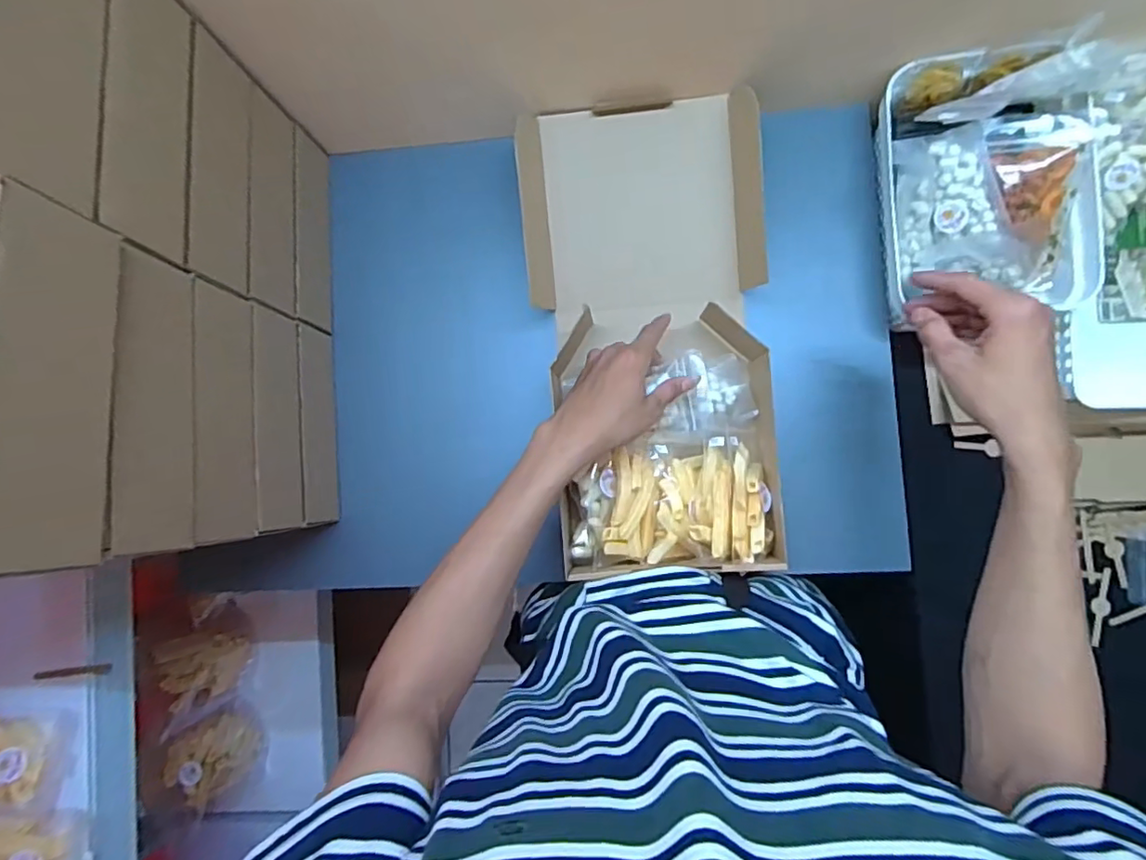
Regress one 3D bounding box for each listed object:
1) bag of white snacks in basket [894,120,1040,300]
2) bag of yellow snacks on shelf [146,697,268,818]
[{"bbox_3d":[0.370,-0.209,0.573,0.092,0.057,0.156,-9,86,5],"label":"bag of white snacks in basket"},{"bbox_3d":[-0.530,0.503,0.888,0.048,0.207,0.147,-5,86,5],"label":"bag of yellow snacks on shelf"}]

